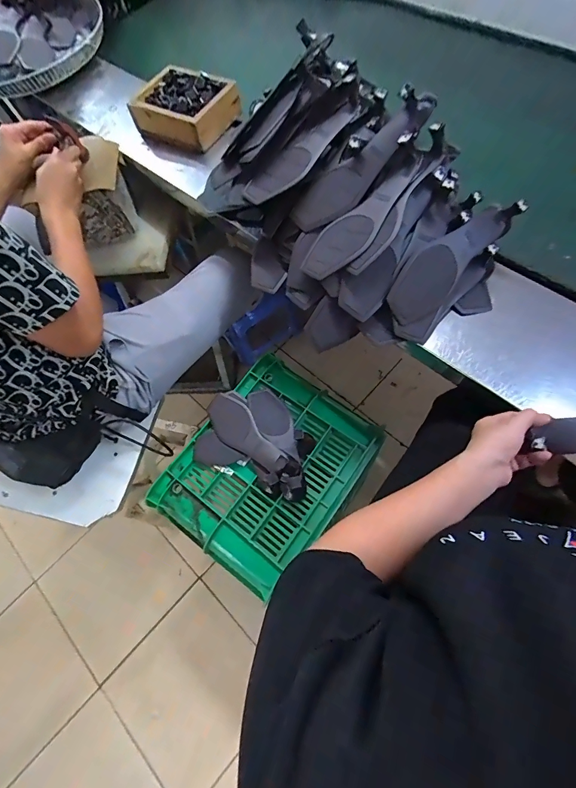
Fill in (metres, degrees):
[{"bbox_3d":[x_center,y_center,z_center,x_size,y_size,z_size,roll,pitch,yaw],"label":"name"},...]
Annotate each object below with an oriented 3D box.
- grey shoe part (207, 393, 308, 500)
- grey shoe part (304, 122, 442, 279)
[{"bbox_3d":[-0.067,0.100,0.726,0.083,0.069,0.263,-39,68,-10],"label":"grey shoe part"},{"bbox_3d":[0.123,-0.269,0.532,0.263,0.042,0.067,-46,66,8],"label":"grey shoe part"}]

